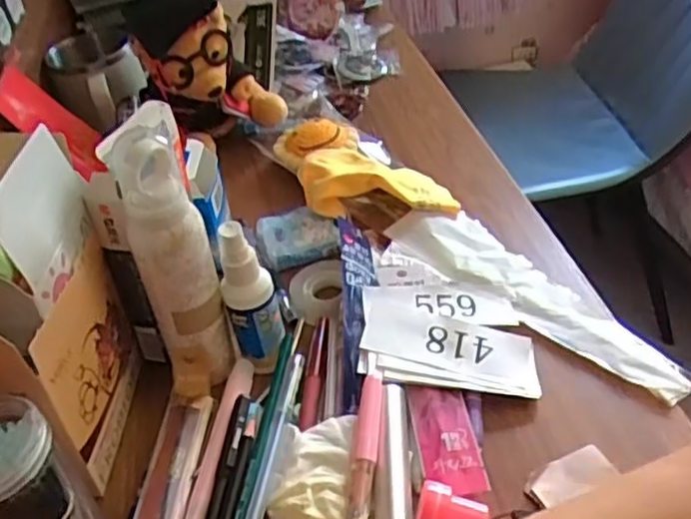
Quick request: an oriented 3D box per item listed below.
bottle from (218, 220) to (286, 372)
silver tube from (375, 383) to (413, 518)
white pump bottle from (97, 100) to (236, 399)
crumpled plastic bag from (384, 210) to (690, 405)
[{"bbox_3d":[-0.061,0.025,0.460,0.034,0.102,0.027,-13,40,-4],"label":"bottle"},{"bbox_3d":[0.027,0.111,0.407,0.019,0.018,0.089,-4,41,7],"label":"silver tube"},{"bbox_3d":[-0.100,0.006,0.426,0.048,0.184,0.045,-16,41,-8],"label":"white pump bottle"},{"bbox_3d":[0.128,0.027,0.509,0.068,0.014,0.235,-28,44,-20],"label":"crumpled plastic bag"}]

